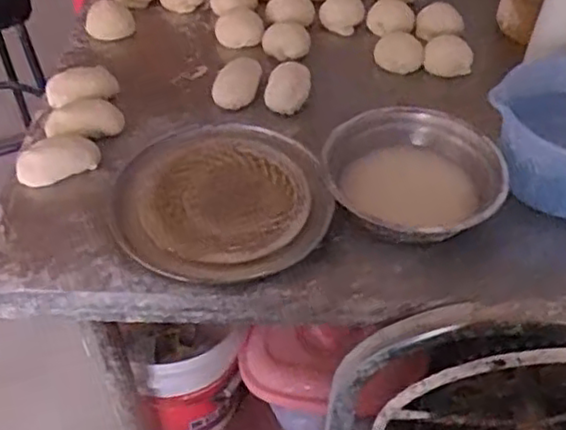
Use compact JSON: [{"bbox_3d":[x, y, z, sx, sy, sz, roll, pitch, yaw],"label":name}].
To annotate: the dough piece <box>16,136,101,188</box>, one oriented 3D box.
[{"bbox_3d":[-0.255,-0.061,0.782,0.094,0.036,0.048,-24,52,-22],"label":"dough piece"}]

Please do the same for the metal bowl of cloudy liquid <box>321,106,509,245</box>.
[{"bbox_3d":[0.148,-0.039,0.758,0.195,0.054,0.180,1,47,-1],"label":"metal bowl of cloudy liquid"}]

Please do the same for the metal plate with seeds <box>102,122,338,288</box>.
[{"bbox_3d":[-0.068,-0.016,0.755,0.226,0.029,0.223,-1,48,1],"label":"metal plate with seeds"}]

